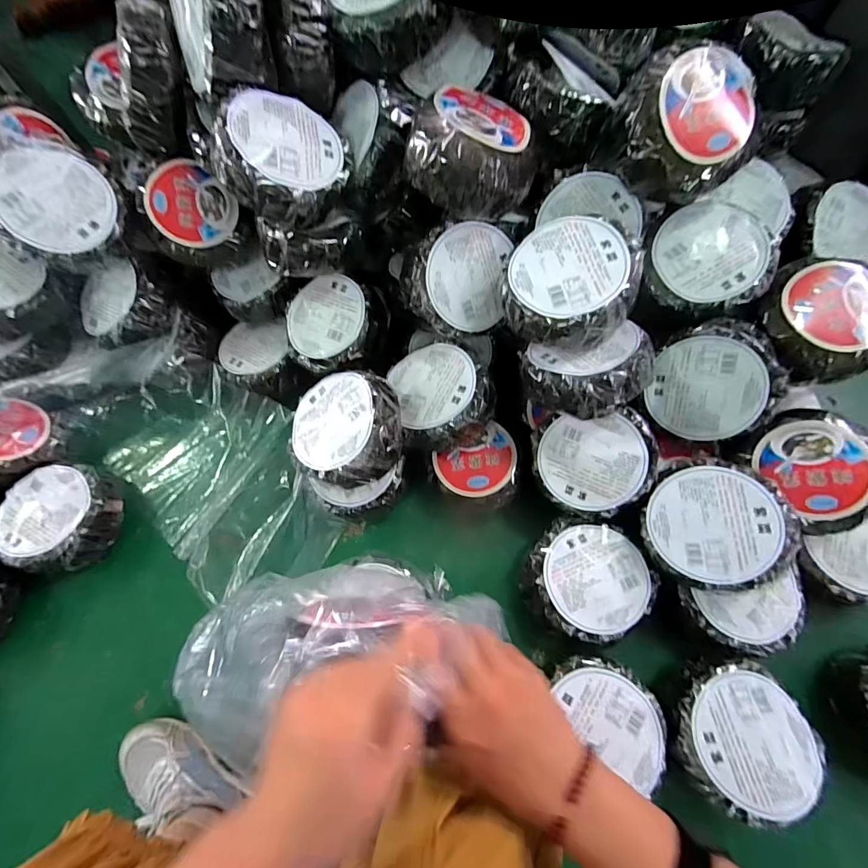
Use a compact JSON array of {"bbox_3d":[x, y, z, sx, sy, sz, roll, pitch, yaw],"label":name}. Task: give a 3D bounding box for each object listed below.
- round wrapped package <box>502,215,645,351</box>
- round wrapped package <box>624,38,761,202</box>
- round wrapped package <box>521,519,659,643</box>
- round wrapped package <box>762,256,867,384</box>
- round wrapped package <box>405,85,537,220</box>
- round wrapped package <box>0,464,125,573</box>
[{"bbox_3d":[0.185,-0.208,0.598,0.182,0.075,0.175,13,80,16],"label":"round wrapped package"},{"bbox_3d":[0.345,-0.424,0.595,0.177,0.082,0.177,-1,97,-8],"label":"round wrapped package"},{"bbox_3d":[0.237,0.227,0.667,0.168,0.065,0.172,-1,67,2],"label":"round wrapped package"},{"bbox_3d":[0.577,-0.172,0.629,0.183,0.073,0.170,-1,67,2],"label":"round wrapped package"},{"bbox_3d":[0.059,-0.397,0.606,0.187,0.087,0.168,13,65,-13],"label":"round wrapped package"},{"bbox_3d":[-0.638,0.146,0.735,0.157,0.089,0.170,-1,67,2],"label":"round wrapped package"}]

